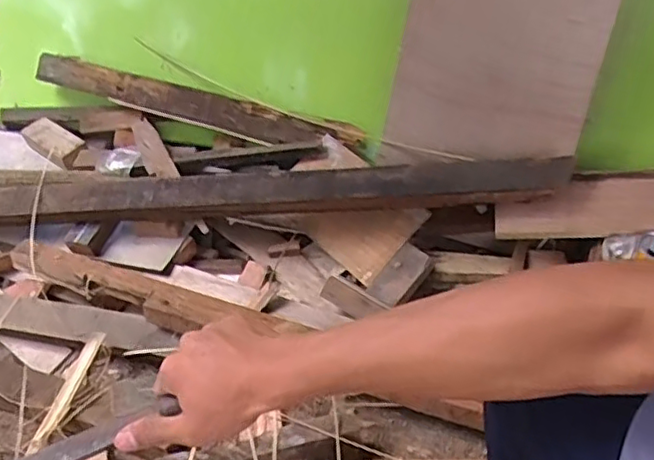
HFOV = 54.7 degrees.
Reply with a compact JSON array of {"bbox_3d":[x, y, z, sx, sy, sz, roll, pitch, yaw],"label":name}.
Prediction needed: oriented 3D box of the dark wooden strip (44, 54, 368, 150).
[{"bbox_3d":[-0.267,-0.246,1.222,0.689,0.061,0.021,16,10,15],"label":"dark wooden strip"}]

